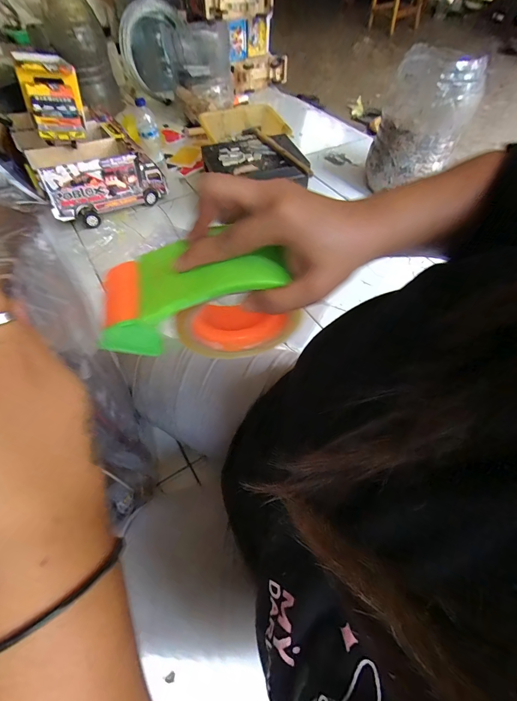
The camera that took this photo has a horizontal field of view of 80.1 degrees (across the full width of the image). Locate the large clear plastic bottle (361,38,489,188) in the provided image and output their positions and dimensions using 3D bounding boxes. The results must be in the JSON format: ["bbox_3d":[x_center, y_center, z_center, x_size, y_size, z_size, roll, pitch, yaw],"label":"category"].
[{"bbox_3d":[0.478,-0.671,0.894,0.234,0.277,0.259,20,59,13],"label":"large clear plastic bottle"}]

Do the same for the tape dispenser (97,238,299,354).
[{"bbox_3d":[-0.039,-0.031,0.230,0.134,0.099,0.052,-5,57,-3],"label":"tape dispenser"}]

